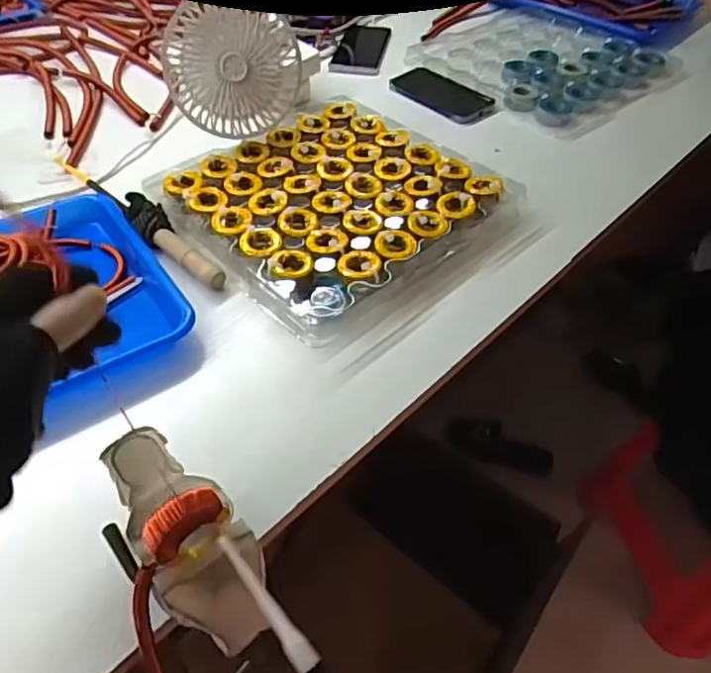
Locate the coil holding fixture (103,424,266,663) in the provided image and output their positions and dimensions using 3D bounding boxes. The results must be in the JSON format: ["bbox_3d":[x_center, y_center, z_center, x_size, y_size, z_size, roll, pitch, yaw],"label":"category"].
[{"bbox_3d":[-0.103,0.099,0.328,0.060,0.073,0.144,-29,43,-25],"label":"coil holding fixture"}]

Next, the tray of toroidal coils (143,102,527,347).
[{"bbox_3d":[-0.021,-0.147,0.631,0.289,0.038,0.293,-33,57,-27],"label":"tray of toroidal coils"}]

